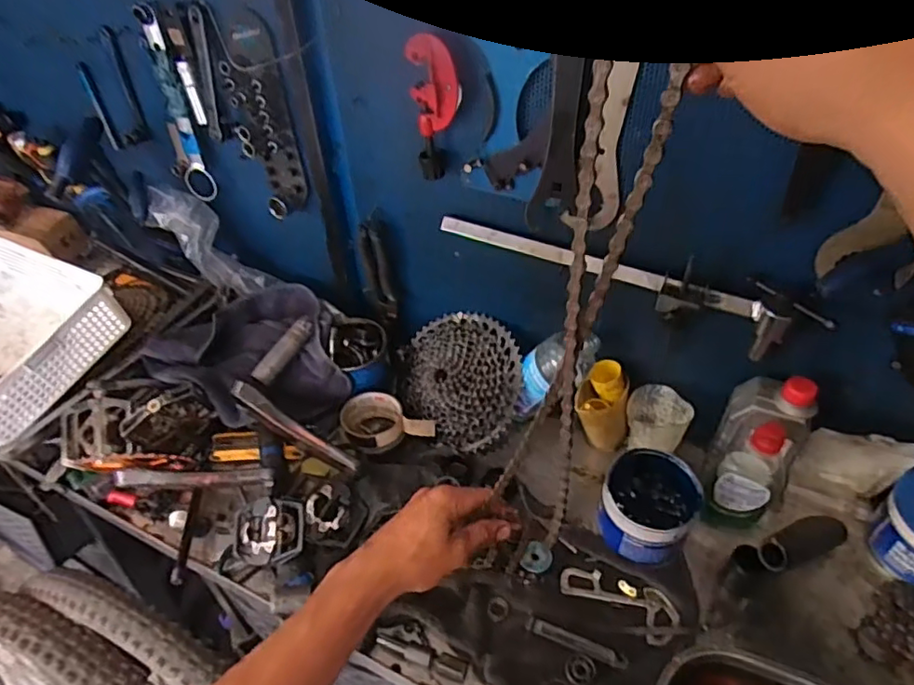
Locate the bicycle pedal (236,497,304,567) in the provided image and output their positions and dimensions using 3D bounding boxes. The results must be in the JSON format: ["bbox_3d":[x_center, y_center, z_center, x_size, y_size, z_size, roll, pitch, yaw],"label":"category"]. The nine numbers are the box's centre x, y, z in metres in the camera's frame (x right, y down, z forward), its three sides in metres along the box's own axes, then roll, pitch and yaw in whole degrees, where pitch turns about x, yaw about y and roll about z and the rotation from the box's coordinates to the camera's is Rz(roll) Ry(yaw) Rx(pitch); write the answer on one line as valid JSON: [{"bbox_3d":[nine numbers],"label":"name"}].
[{"bbox_3d":[-0.219,0.215,0.670,0.089,0.022,0.069,-6,80,20],"label":"bicycle pedal"}]

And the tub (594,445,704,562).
[{"bbox_3d":[0.220,0.187,0.672,0.094,0.087,0.111,23,48,27],"label":"tub"}]

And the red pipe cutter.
[{"bbox_3d":[-0.023,-0.245,0.630,0.053,0.147,0.021,15,45,20],"label":"red pipe cutter"}]

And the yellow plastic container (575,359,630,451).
[{"bbox_3d":[0.192,0.083,0.766,0.067,0.103,0.062,9,44,14],"label":"yellow plastic container"}]

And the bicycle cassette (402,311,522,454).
[{"bbox_3d":[-0.002,0.041,0.798,0.192,0.051,0.173,36,92,29],"label":"bicycle cassette"}]

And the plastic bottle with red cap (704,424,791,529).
[{"bbox_3d":[0.332,0.146,0.666,0.067,0.158,0.054,26,50,29],"label":"plastic bottle with red cap"}]

